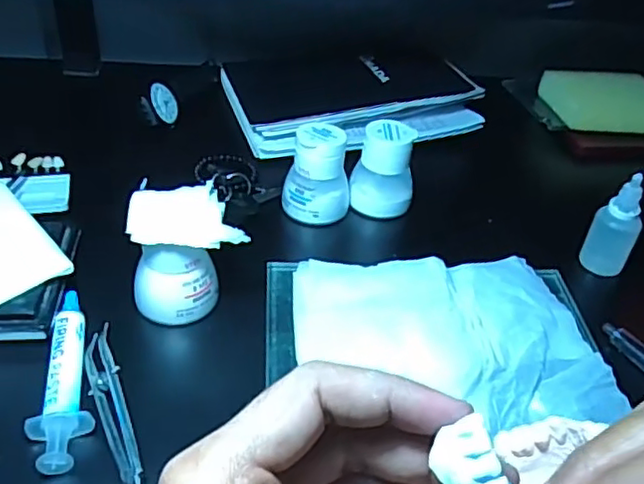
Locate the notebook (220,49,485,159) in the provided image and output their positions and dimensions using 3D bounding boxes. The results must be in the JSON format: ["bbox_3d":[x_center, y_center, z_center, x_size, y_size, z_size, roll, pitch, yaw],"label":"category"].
[{"bbox_3d":[0.026,-0.142,0.604,0.210,0.031,0.147,-8,42,-16],"label":"notebook"}]

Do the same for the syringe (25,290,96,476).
[{"bbox_3d":[-0.136,0.068,0.341,0.027,0.014,0.117,-5,41,-13],"label":"syringe"}]

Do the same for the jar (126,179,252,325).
[{"bbox_3d":[-0.081,0.005,0.384,0.062,0.062,0.053,-6,41,-14],"label":"jar"}]

